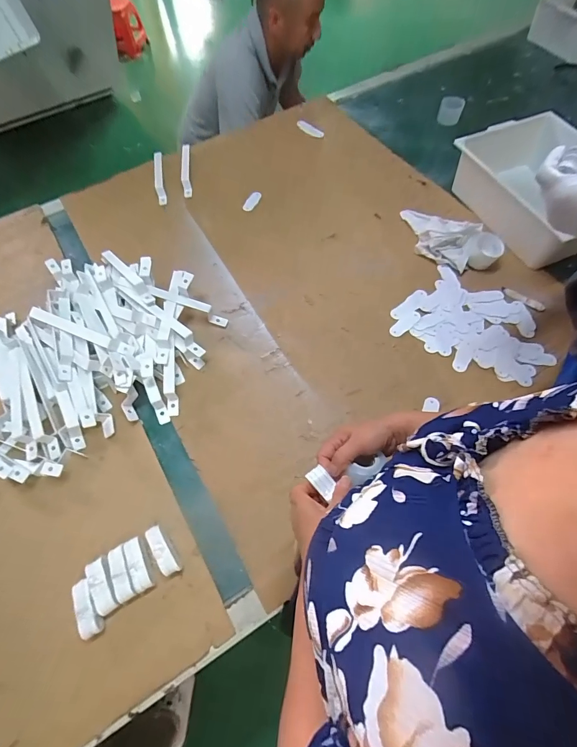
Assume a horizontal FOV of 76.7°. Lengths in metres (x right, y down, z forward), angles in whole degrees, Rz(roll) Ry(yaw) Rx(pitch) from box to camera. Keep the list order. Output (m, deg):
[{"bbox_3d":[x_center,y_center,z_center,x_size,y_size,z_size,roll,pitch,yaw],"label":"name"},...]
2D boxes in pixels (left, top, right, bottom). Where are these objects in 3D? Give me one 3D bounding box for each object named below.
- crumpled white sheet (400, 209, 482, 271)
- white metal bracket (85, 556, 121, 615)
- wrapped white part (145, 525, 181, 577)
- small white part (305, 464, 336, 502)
[{"bbox_3d":[0.335,-0.322,0.833,0.184,0.048,0.134,25,67,14],"label":"crumpled white sheet"},{"bbox_3d":[-0.276,0.318,0.551,0.031,0.034,0.078,-28,66,-12],"label":"white metal bracket"},{"bbox_3d":[-0.195,0.276,0.569,0.025,0.032,0.076,-32,66,-14],"label":"wrapped white part"},{"bbox_3d":[0.042,0.134,0.454,0.022,0.007,0.038,-40,70,-15],"label":"small white part"}]

